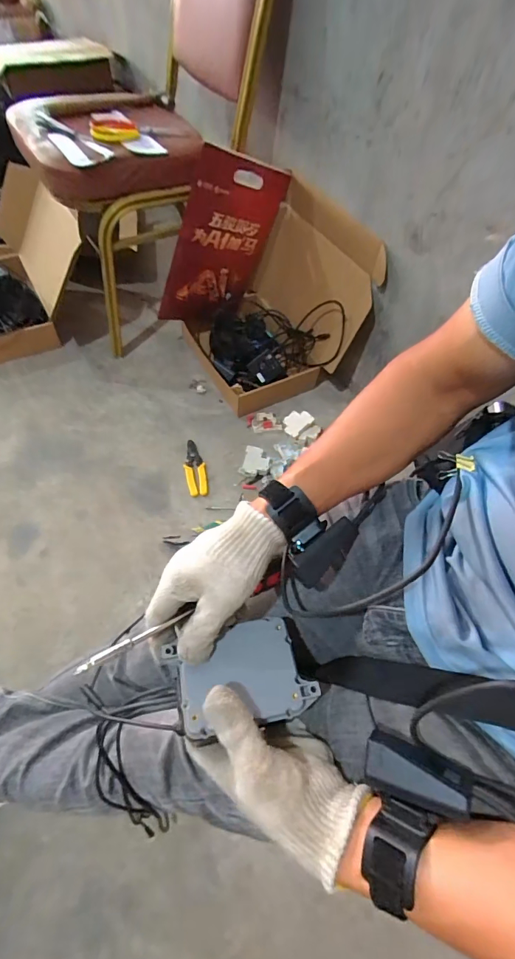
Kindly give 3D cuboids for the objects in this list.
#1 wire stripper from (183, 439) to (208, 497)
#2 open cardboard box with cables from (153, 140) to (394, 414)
[{"bbox_3d":[-0.157,-0.031,1.039,0.052,0.013,0.165,-7,57,-9],"label":"wire stripper"},{"bbox_3d":[0.011,-0.466,1.082,0.431,0.454,0.395,-16,59,-15],"label":"open cardboard box with cables"}]

